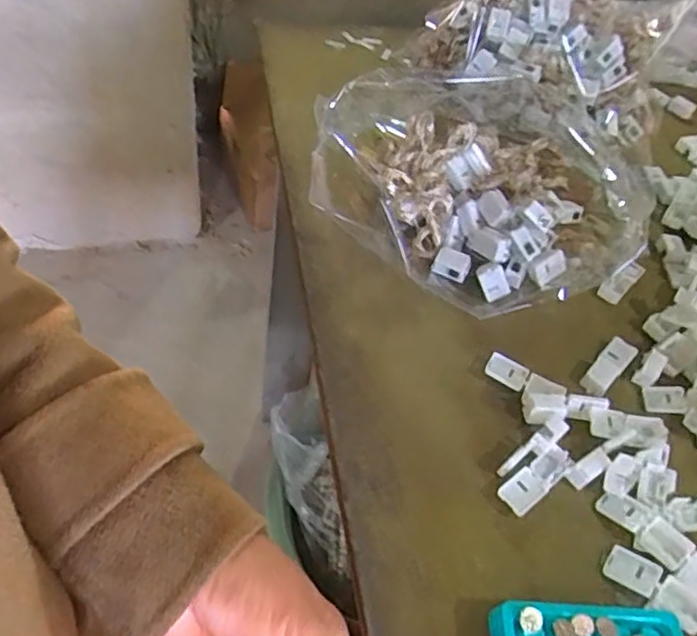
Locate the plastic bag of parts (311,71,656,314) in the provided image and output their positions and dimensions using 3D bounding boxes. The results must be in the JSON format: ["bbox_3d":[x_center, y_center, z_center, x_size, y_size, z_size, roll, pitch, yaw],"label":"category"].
[{"bbox_3d":[0.102,-0.108,0.502,0.253,0.080,0.182,8,50,-1],"label":"plastic bag of parts"}]

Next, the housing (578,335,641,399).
[{"bbox_3d":[0.186,0.033,0.456,0.019,0.006,0.059,35,58,25],"label":"housing"}]

